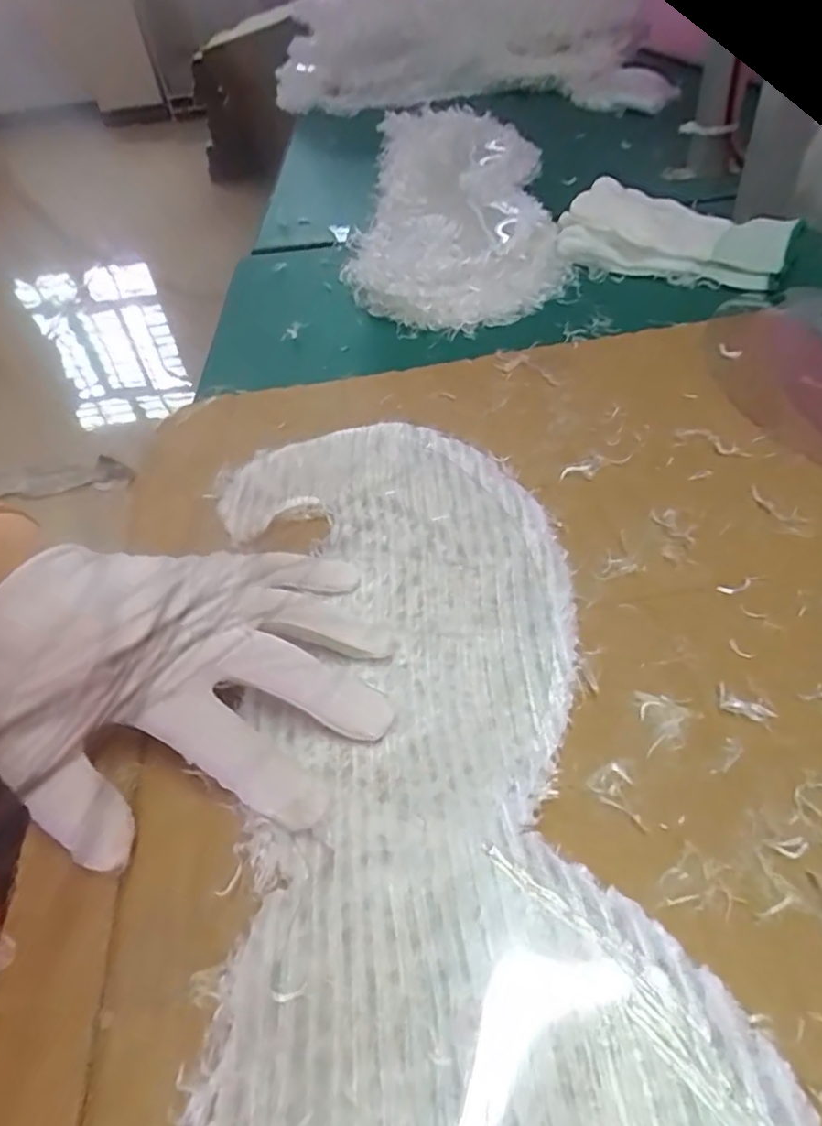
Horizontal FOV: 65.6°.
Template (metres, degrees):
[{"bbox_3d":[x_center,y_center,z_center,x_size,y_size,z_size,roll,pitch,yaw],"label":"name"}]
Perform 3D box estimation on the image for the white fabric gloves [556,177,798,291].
[{"bbox_3d":[0.189,-0.245,0.472,0.091,0.032,0.157,-34,51,-23],"label":"white fabric gloves"}]

